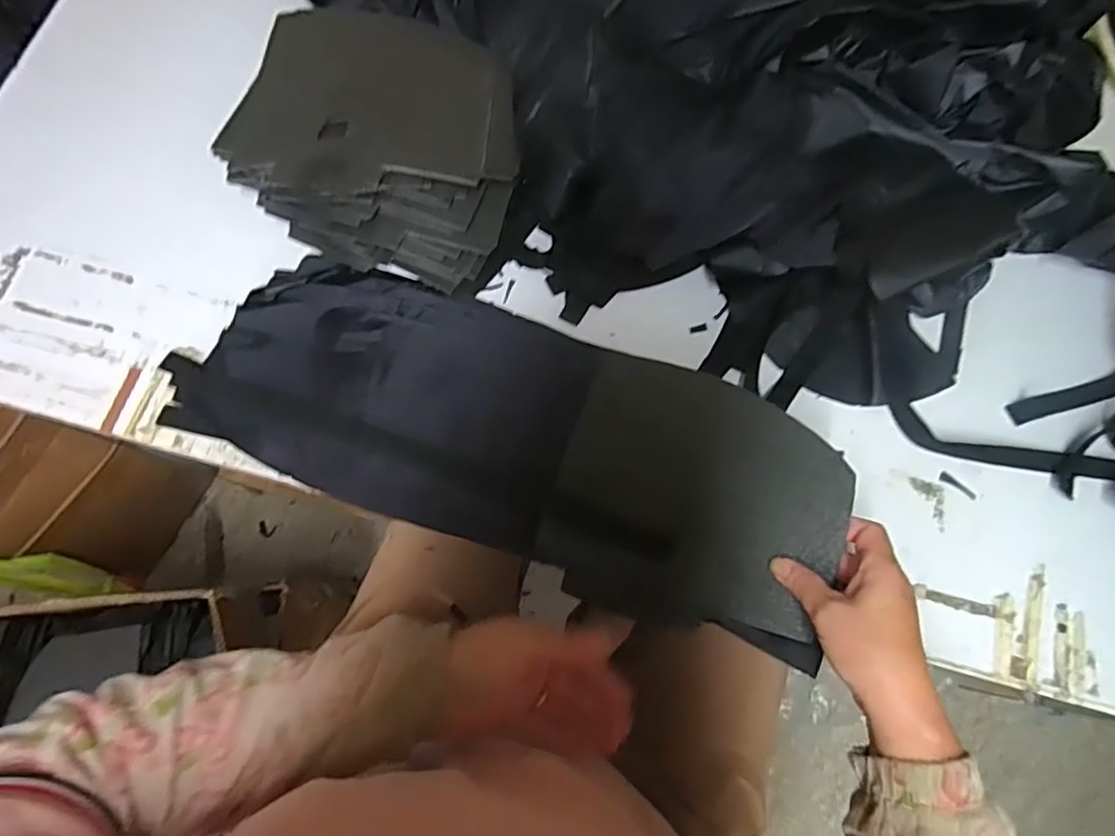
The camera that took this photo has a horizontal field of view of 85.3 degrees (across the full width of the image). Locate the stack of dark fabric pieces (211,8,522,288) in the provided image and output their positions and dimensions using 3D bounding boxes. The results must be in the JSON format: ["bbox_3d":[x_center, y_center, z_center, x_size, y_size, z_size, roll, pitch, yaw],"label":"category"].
[{"bbox_3d":[-0.165,-0.264,0.554,0.261,0.115,0.219,14,74,2],"label":"stack of dark fabric pieces"}]

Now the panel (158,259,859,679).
[{"bbox_3d":[-0.052,0.005,0.513,0.554,0.042,0.203,19,74,12],"label":"panel"}]

